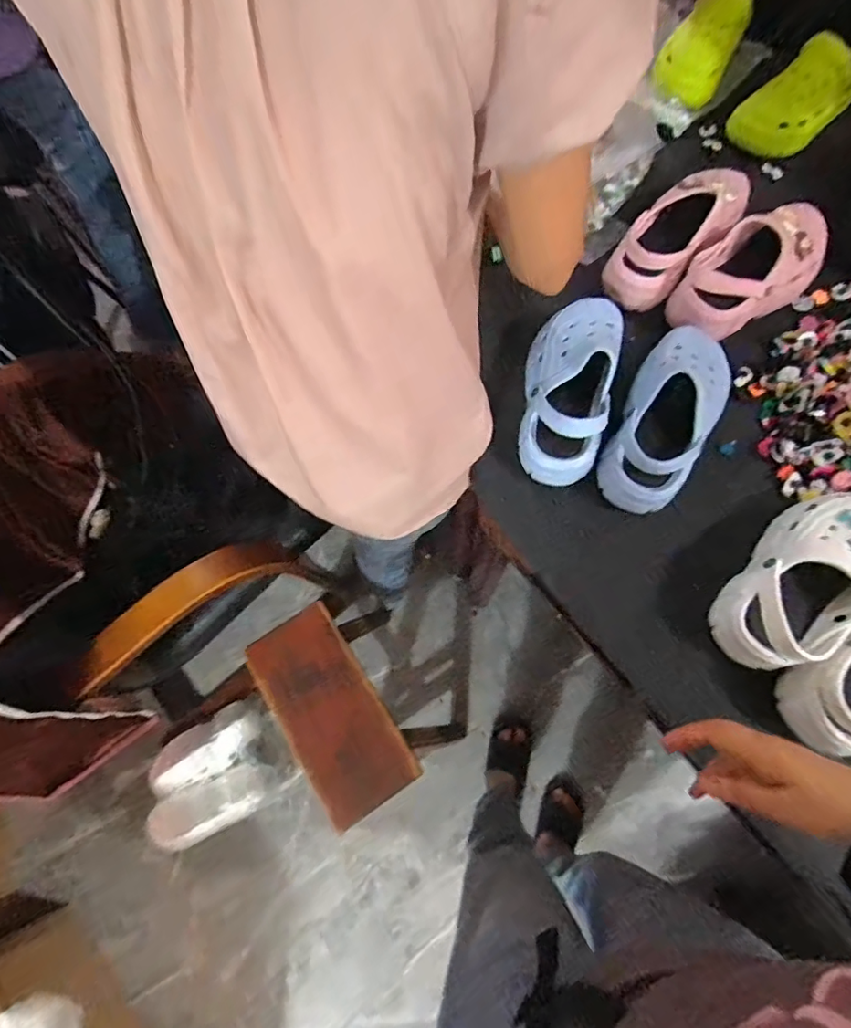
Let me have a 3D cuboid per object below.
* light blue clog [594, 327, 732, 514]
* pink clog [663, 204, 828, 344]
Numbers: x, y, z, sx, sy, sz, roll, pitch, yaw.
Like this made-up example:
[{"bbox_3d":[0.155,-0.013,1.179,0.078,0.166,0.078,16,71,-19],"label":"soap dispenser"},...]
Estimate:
[{"bbox_3d":[0.301,-0.125,0.645,0.118,0.079,0.241,32,74,12],"label":"light blue clog"},{"bbox_3d":[0.448,-0.334,0.715,0.240,0.072,0.119,-29,72,-9],"label":"pink clog"}]

